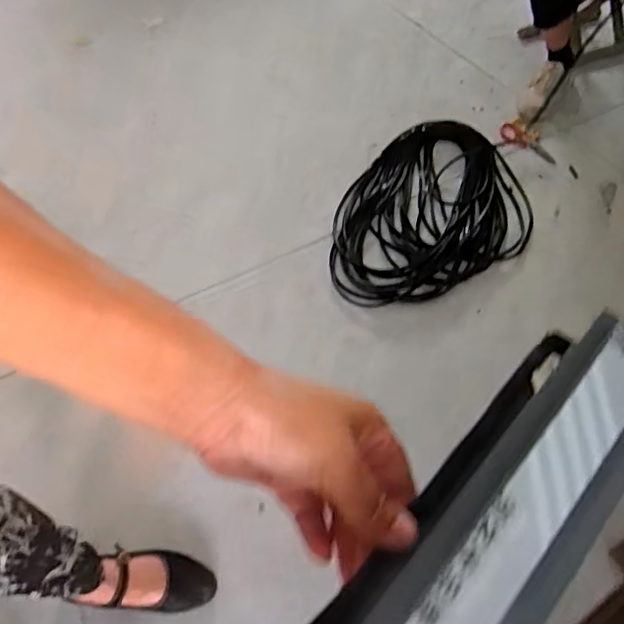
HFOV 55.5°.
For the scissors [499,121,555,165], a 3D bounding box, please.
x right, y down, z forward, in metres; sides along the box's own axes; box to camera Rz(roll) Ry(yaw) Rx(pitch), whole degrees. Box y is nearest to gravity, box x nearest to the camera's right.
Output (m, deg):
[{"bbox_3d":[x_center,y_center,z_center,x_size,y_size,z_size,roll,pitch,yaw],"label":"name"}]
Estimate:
[{"bbox_3d":[0.591,-0.460,1.612,0.062,0.019,0.176,-46,66,-4],"label":"scissors"}]

